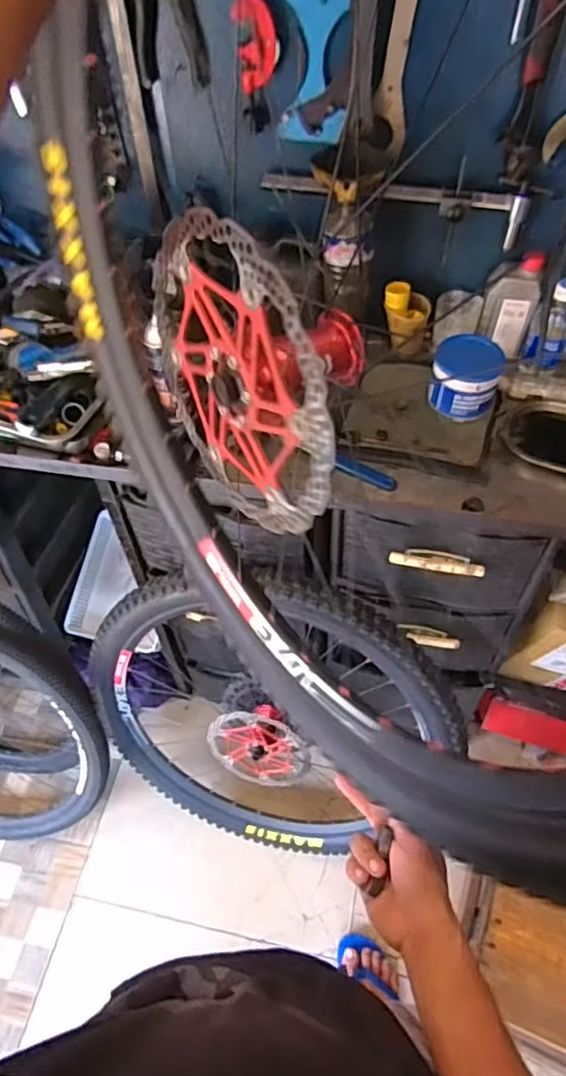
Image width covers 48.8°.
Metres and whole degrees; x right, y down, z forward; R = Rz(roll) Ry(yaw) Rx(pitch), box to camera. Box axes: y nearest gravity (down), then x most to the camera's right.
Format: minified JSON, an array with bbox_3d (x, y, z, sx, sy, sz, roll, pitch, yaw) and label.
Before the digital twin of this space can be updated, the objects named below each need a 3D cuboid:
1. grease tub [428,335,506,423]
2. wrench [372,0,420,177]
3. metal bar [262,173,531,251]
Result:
[{"bbox_3d":[0.283,-0.250,0.971,0.104,0.092,0.088,13,54,11],"label":"grease tub"},{"bbox_3d":[0.156,-0.625,0.819,0.047,0.251,0.008,23,50,13],"label":"wrench"},{"bbox_3d":[0.164,-0.495,0.945,0.393,0.074,0.026,8,53,7],"label":"metal bar"}]

